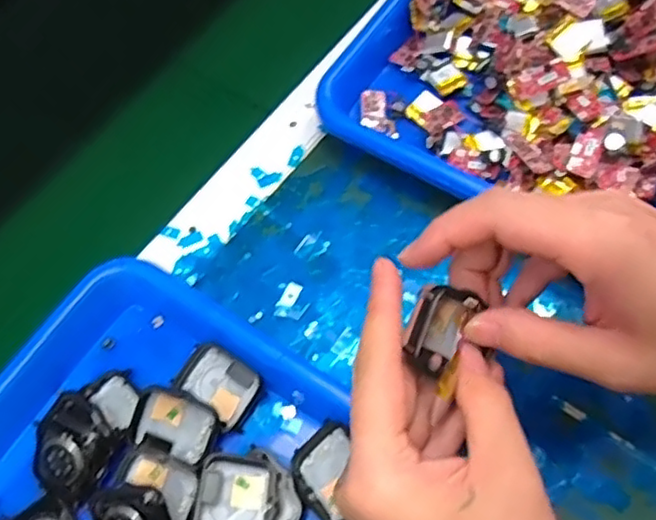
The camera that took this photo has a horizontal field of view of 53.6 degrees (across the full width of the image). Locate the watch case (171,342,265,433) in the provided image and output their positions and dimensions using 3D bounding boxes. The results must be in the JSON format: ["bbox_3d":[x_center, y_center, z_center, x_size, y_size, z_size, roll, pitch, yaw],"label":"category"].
[{"bbox_3d":[-0.058,0.066,0.349,0.043,0.010,0.031,31,72,20],"label":"watch case"}]

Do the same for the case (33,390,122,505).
[{"bbox_3d":[-0.134,0.093,0.330,0.041,0.023,0.043,35,74,21],"label":"case"}]

